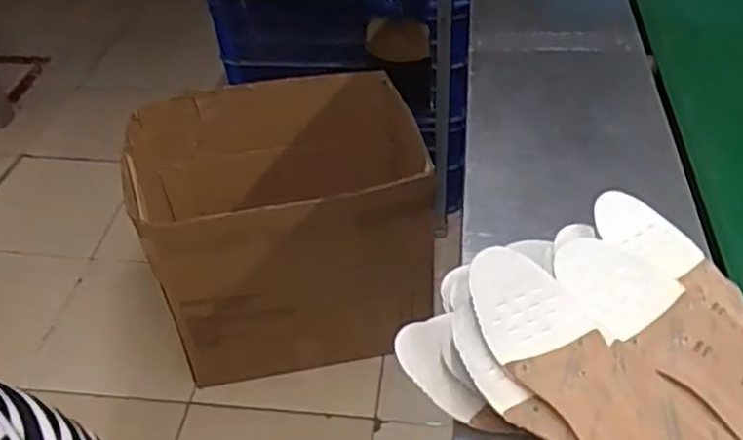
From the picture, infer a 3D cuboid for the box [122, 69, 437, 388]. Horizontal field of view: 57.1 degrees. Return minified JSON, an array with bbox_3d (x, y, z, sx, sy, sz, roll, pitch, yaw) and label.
[{"bbox_3d":[-0.176,-0.002,1.462,0.537,0.436,0.476,-11,44,-7],"label":"box"}]

